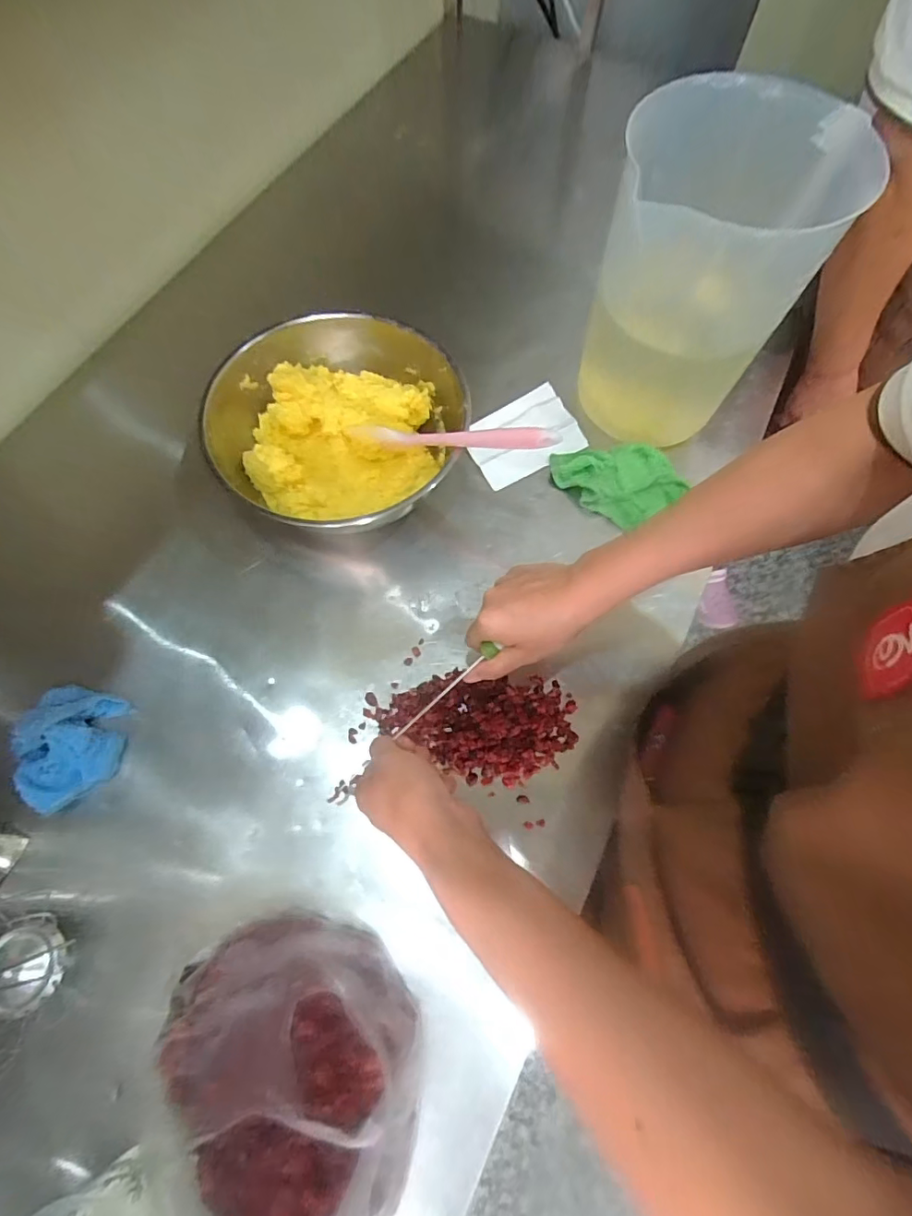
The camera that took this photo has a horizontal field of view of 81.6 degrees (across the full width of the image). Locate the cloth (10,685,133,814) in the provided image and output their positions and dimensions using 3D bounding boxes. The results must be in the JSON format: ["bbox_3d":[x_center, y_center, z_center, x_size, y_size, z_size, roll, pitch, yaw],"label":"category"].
[{"bbox_3d":[-0.346,0.124,0.470,0.088,0.022,0.107,10,64,-14],"label":"cloth"}]

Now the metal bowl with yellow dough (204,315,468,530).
[{"bbox_3d":[-0.124,-0.202,0.585,0.266,0.090,0.253,0,69,0],"label":"metal bowl with yellow dough"}]

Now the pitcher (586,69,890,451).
[{"bbox_3d":[0.237,-0.322,0.535,0.180,0.267,0.186,27,71,10],"label":"pitcher"}]

